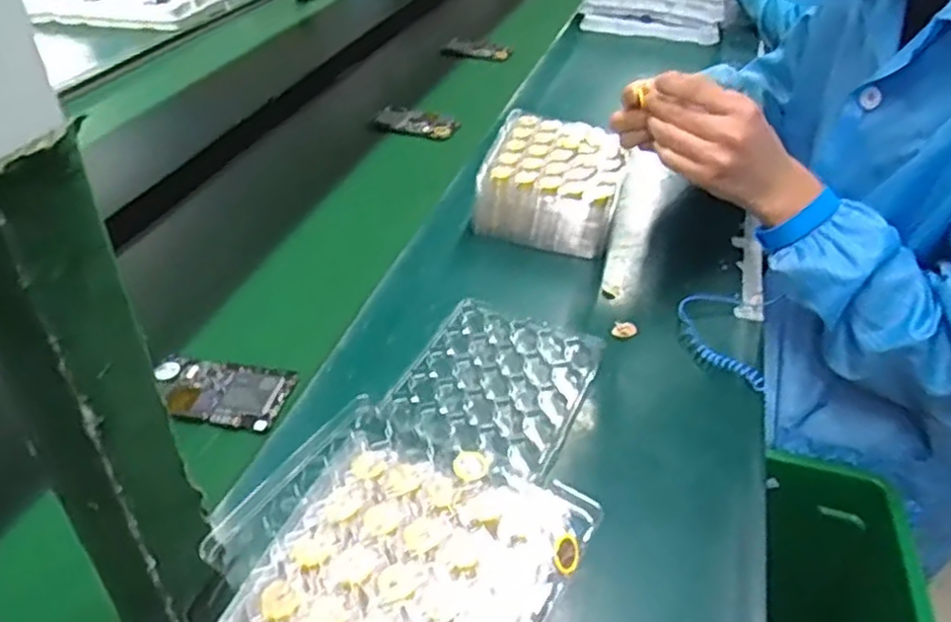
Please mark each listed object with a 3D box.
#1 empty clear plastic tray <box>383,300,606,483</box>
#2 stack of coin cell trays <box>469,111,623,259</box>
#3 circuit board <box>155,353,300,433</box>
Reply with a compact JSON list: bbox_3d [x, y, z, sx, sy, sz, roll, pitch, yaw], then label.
[{"bbox_3d":[0.014,0.060,0.597,0.139,0.012,0.191,15,40,19],"label":"empty clear plastic tray"},{"bbox_3d":[0.088,-0.145,0.809,0.143,0.086,0.168,9,39,12],"label":"stack of coin cell trays"},{"bbox_3d":[-0.212,0.065,0.593,0.120,0.006,0.065,7,38,10],"label":"circuit board"}]

